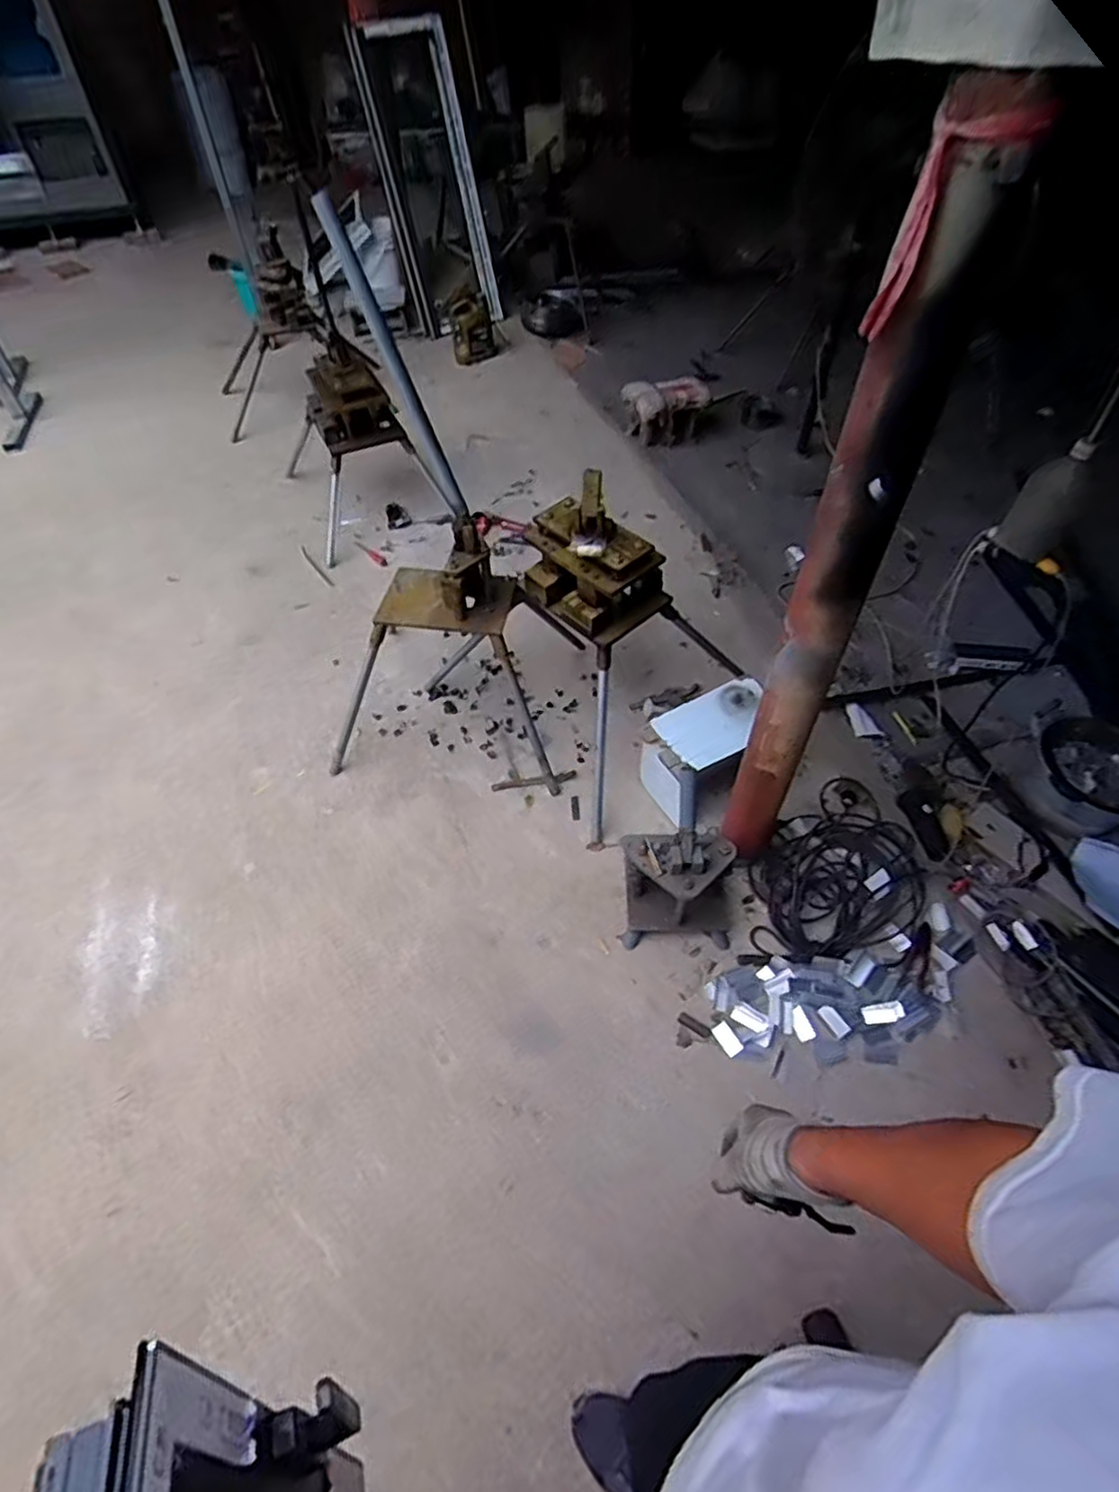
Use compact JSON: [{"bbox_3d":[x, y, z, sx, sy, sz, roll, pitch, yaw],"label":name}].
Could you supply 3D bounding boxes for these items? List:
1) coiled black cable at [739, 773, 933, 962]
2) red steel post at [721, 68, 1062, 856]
[{"bbox_3d":[0.616,0.307,1.594,0.506,0.085,0.341,-31,58,-19],"label":"coiled black cable"},{"bbox_3d":[0.413,-0.181,1.131,0.117,1.270,0.121,17,54,14],"label":"red steel post"}]

